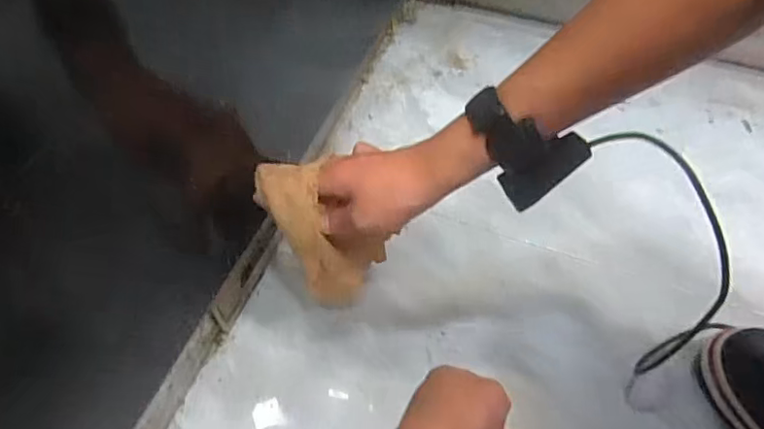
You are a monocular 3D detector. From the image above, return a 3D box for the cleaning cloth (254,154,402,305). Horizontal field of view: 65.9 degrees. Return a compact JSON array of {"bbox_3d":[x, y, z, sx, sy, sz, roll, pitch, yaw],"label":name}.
[{"bbox_3d":[-0.055,0.019,0.518,0.055,0.146,0.065,6,50,38],"label":"cleaning cloth"}]

